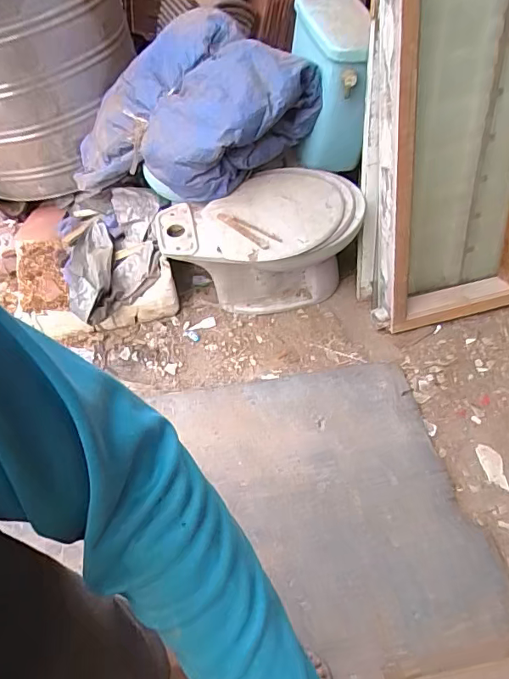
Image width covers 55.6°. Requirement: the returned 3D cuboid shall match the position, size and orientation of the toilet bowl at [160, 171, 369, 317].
[{"bbox_3d":[0.037,-0.255,1.545,0.599,0.403,0.345,-17,57,-10],"label":"toilet bowl"}]

